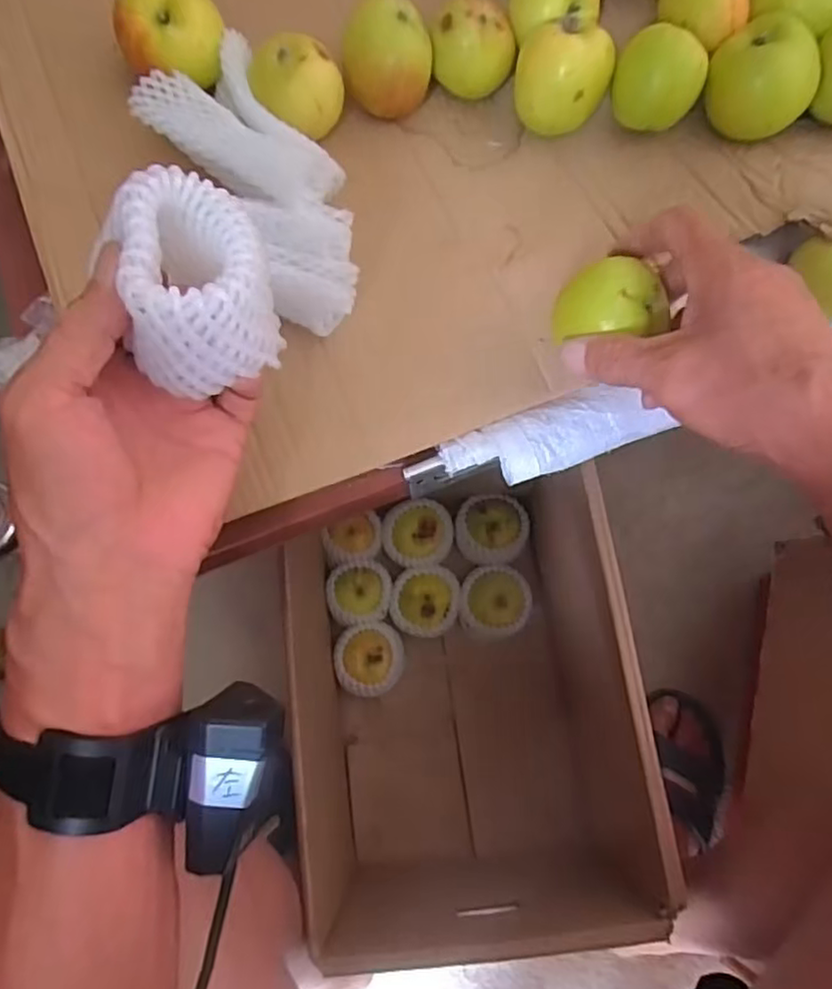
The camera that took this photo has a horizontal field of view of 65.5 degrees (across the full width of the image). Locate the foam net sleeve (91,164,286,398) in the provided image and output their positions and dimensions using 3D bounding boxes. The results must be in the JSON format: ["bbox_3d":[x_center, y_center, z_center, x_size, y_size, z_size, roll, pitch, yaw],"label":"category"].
[{"bbox_3d":[-0.086,-0.083,0.250,0.056,0.052,0.069,-14,74,-5],"label":"foam net sleeve"}]

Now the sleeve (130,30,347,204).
[{"bbox_3d":[-0.106,-0.218,0.401,0.080,0.037,0.120,-39,77,-11],"label":"sleeve"}]

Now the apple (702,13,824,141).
[{"bbox_3d":[0.214,-0.256,0.402,0.061,0.049,0.047,37,76,10],"label":"apple"}]

